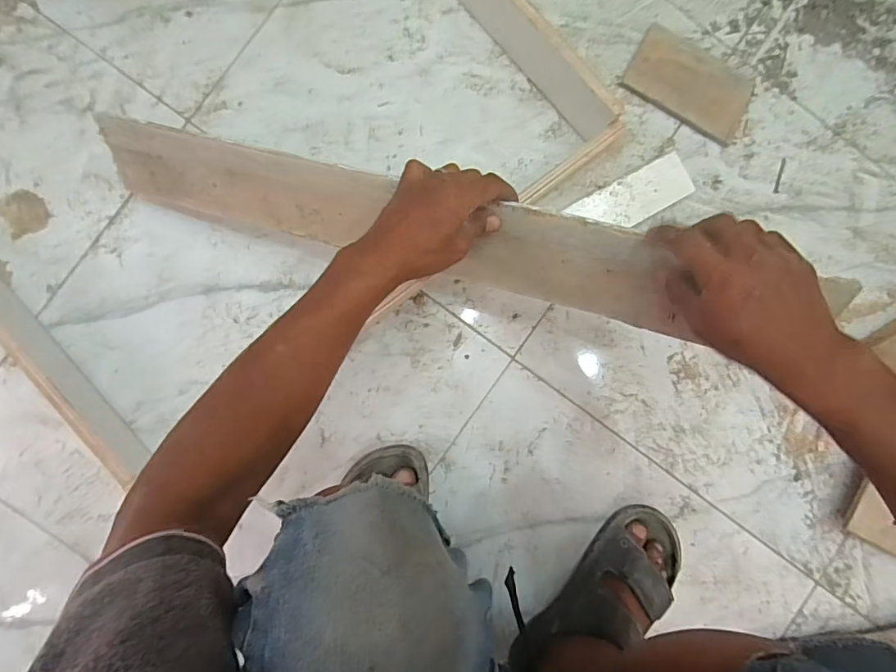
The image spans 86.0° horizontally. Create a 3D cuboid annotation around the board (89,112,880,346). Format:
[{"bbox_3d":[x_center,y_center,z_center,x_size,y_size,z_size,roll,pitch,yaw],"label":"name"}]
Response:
[{"bbox_3d":[-0.034,-0.104,0.449,0.678,0.105,0.012,14,48,12],"label":"board"}]

